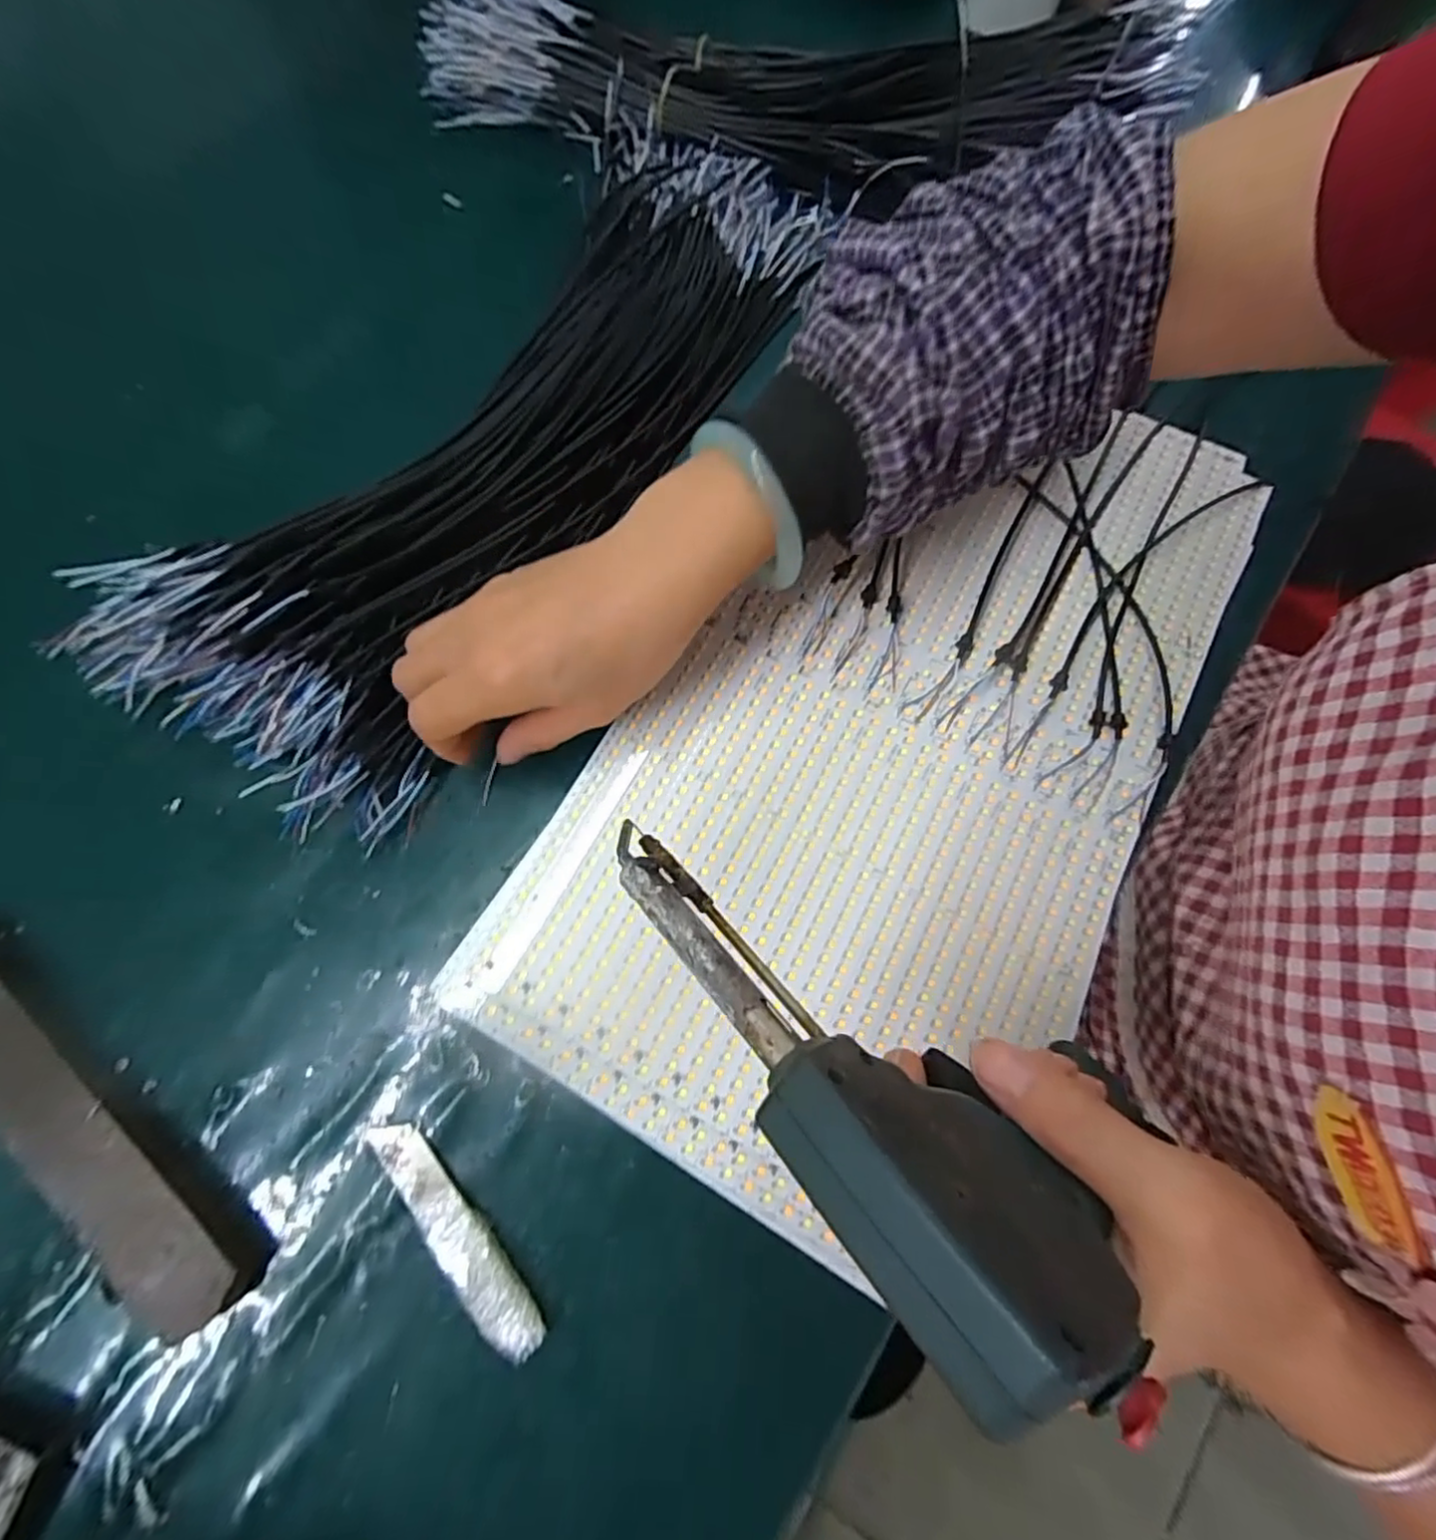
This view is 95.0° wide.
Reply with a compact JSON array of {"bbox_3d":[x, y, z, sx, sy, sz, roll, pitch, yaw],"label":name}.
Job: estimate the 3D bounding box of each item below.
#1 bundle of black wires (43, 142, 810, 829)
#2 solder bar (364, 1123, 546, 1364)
[{"bbox_3d":[-0.094,-0.193,0.338,0.151,0.060,0.465,29,75,5],"label":"bundle of black wires"},{"bbox_3d":[-0.109,0.190,0.271,0.022,0.009,0.104,-37,81,-12],"label":"solder bar"}]

